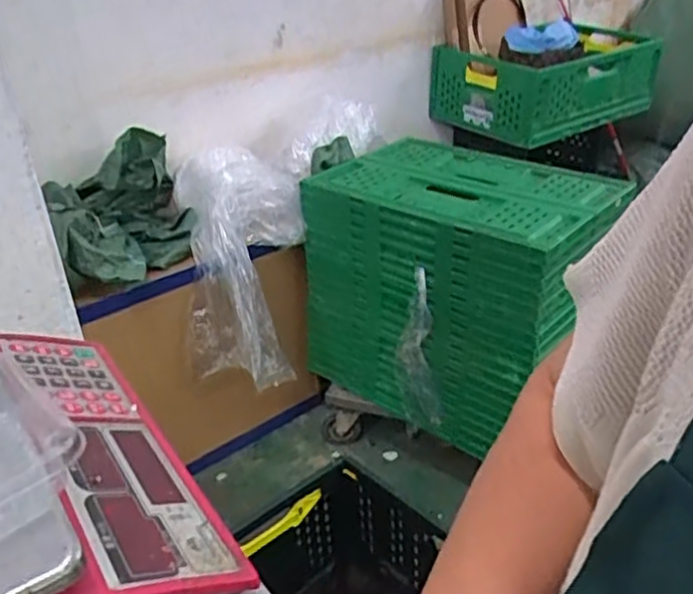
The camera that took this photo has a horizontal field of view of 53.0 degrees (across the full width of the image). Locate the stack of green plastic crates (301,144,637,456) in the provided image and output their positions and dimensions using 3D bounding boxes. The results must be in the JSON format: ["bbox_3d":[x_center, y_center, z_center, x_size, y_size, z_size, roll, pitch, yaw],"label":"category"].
[{"bbox_3d":[0.247,-0.025,1.579,0.606,0.483,0.410,19,36,34],"label":"stack of green plastic crates"}]

